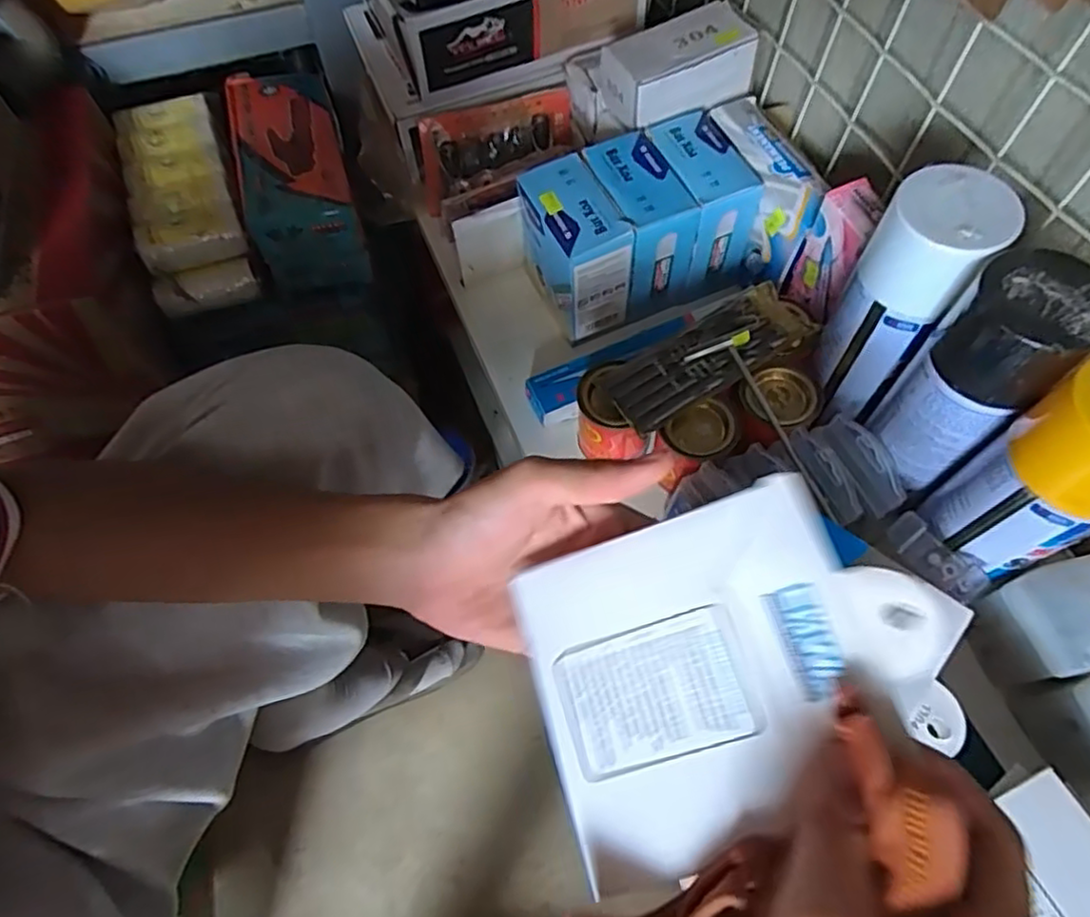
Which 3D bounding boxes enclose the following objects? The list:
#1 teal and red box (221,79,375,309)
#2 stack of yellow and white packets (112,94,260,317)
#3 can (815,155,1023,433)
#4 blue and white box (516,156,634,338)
[{"bbox_3d":[-0.257,-0.295,0.679,0.098,0.078,0.280,-17,63,-10],"label":"teal and red box"},{"bbox_3d":[-0.356,-0.256,0.655,0.092,0.068,0.225,-18,63,-11],"label":"stack of yellow and white packets"},{"bbox_3d":[0.213,-0.095,0.409,0.056,0.162,0.057,23,63,11],"label":"can"},{"bbox_3d":[0.022,-0.167,0.529,0.063,0.102,0.095,-21,64,-12],"label":"blue and white box"}]

